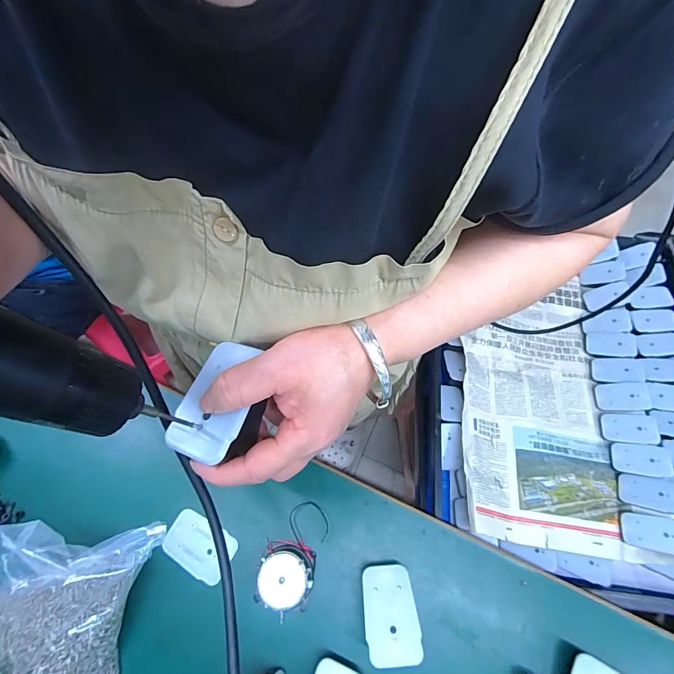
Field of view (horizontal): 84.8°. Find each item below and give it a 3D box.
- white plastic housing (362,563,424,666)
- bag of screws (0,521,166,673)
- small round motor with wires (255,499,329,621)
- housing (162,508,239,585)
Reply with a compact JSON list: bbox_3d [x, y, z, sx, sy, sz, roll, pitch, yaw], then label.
[{"bbox_3d":[0.046,0.243,0.329,0.045,0.044,0.066,-1,63,-1],"label":"white plastic housing"},{"bbox_3d":[-0.240,0.243,0.304,0.124,0.101,0.166,12,64,5],"label":"bag of screws"},{"bbox_3d":[-0.044,0.209,0.351,0.051,0.036,0.095,15,64,6],"label":"small round motor with wires"},{"bbox_3d":[-0.138,0.208,0.368,0.069,0.008,0.046,25,66,11],"label":"housing"}]

